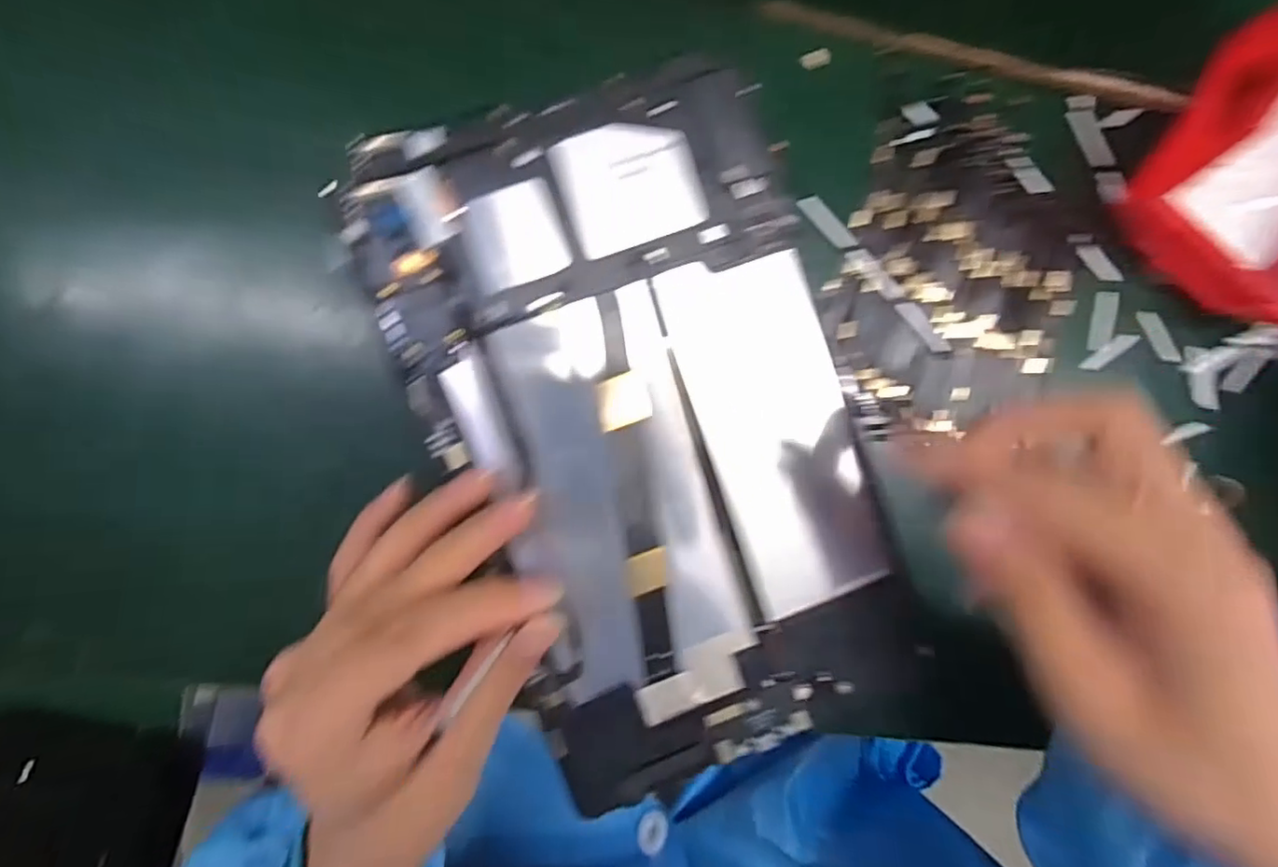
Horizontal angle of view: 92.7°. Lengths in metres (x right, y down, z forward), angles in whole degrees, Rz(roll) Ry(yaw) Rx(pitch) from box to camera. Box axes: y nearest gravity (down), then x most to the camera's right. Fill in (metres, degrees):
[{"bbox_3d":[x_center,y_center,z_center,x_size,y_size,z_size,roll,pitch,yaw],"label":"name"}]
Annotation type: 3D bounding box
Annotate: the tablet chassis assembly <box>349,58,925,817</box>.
[{"bbox_3d":[0.008,0.003,0.220,0.144,0.012,0.244,-20,96,-8],"label":"tablet chassis assembly"}]

